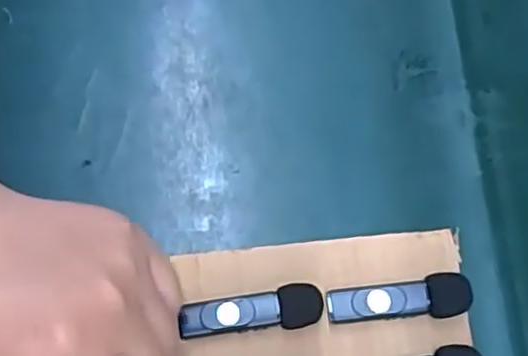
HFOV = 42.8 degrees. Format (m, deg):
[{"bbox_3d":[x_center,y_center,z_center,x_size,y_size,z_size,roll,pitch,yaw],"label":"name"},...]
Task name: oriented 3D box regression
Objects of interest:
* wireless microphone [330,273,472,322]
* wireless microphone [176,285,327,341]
[{"bbox_3d":[0.061,0.057,0.307,0.063,0.016,0.019,-8,76,-4],"label":"wireless microphone"},{"bbox_3d":[-0.005,0.061,0.303,0.061,0.017,0.018,-9,77,-4],"label":"wireless microphone"}]

